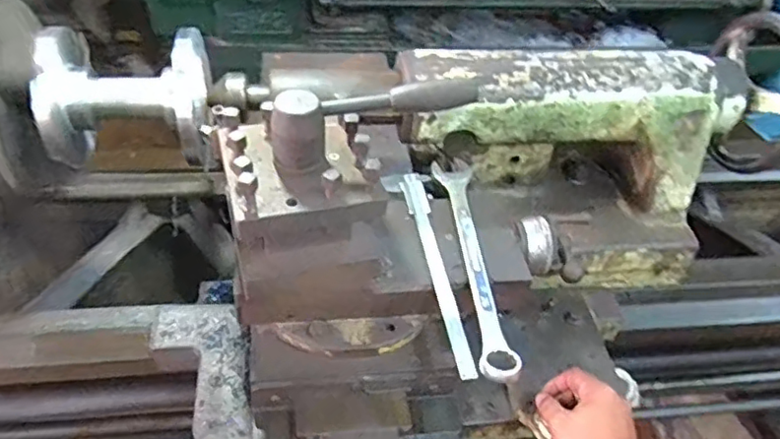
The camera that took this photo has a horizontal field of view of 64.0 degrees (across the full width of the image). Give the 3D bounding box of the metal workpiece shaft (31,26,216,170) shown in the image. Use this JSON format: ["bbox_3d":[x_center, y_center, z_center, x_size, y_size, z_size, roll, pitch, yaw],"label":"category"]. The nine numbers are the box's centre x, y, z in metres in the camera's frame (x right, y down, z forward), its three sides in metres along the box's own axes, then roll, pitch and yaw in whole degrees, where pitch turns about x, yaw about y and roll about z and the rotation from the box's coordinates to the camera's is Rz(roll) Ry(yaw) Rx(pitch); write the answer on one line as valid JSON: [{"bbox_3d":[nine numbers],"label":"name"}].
[{"bbox_3d":[-0.307,-0.149,0.743,0.174,0.128,0.156,-2,45,-8],"label":"metal workpiece shaft"}]

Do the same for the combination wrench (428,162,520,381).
[{"bbox_3d":[0.088,0.033,0.677,0.043,0.017,0.319,0,44,-5],"label":"combination wrench"}]

